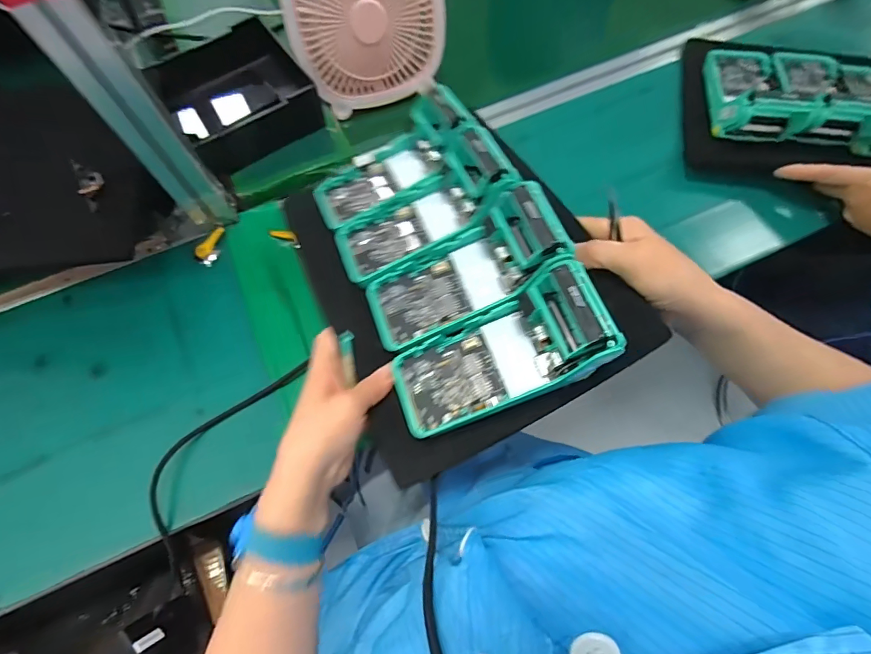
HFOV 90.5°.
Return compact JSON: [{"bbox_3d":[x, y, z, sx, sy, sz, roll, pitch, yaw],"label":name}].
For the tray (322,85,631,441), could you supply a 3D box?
[{"bbox_3d":[0.008,-0.073,0.394,0.179,0.042,0.313,-35,64,21],"label":"tray"}]

